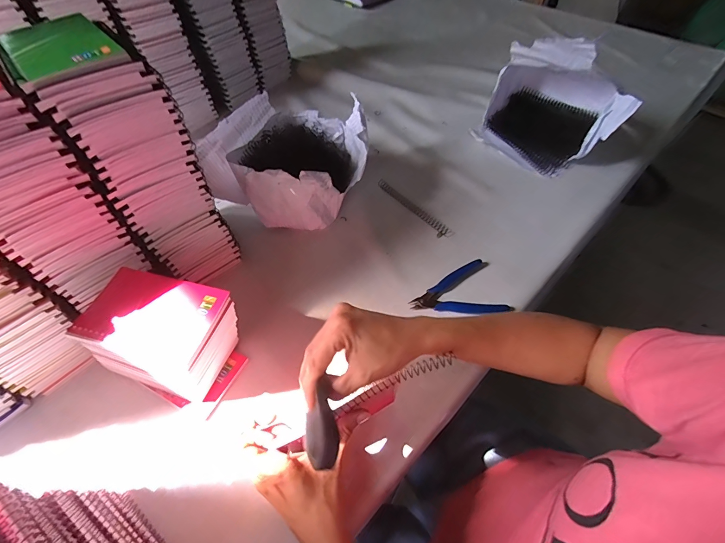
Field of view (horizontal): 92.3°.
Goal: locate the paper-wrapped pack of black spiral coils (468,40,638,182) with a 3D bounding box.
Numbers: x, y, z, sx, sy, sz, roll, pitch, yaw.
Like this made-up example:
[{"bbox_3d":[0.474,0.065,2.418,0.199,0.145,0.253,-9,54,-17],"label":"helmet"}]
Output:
[{"bbox_3d":[0.339,-0.301,0.610,0.222,0.189,0.159,28,60,19],"label":"paper-wrapped pack of black spiral coils"}]

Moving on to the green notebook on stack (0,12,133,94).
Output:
[{"bbox_3d":[-0.267,-0.201,0.305,0.086,0.009,0.124,-35,62,-21],"label":"green notebook on stack"}]

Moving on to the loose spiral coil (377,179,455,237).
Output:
[{"bbox_3d":[0.084,-0.107,0.572,0.017,0.009,0.161,-36,62,-22],"label":"loose spiral coil"}]

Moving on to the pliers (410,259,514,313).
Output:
[{"bbox_3d":[0.124,0.029,0.469,0.119,0.013,0.085,-11,56,-6],"label":"pliers"}]

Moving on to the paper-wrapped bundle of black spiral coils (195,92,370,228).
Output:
[{"bbox_3d":[-0.107,-0.175,0.555,0.231,0.112,0.187,12,56,10],"label":"paper-wrapped bundle of black spiral coils"}]

